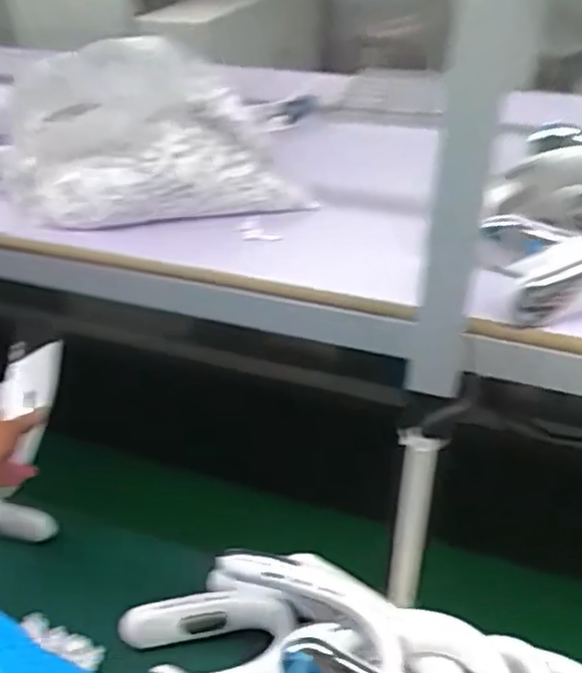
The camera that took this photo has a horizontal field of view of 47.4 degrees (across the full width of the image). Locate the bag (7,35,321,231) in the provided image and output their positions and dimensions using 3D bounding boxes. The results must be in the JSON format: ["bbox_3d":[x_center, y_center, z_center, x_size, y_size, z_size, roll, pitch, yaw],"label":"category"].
[{"bbox_3d":[-0.134,-0.198,0.663,0.273,0.180,0.101,-12,37,-16],"label":"bag"}]

